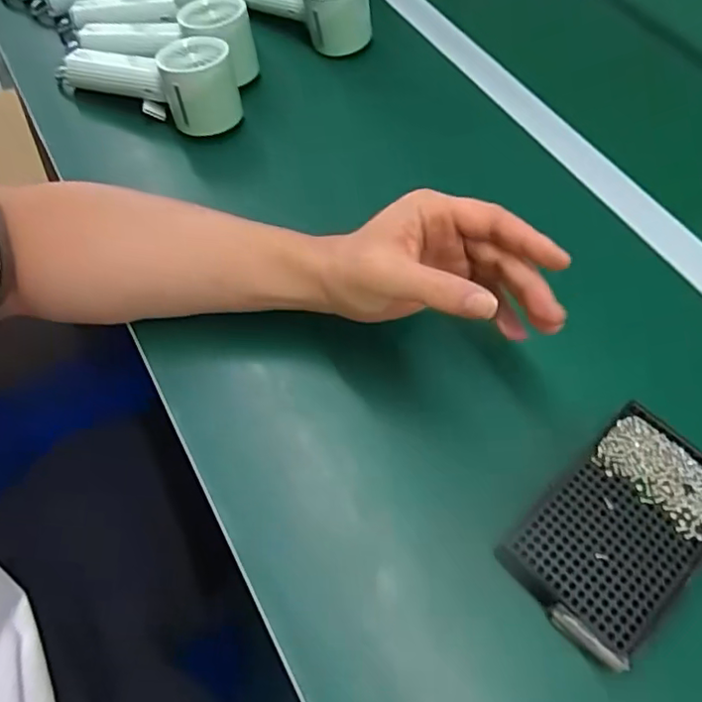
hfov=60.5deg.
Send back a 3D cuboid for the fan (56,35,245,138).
[{"bbox_3d":[-0.188,-0.253,0.545,0.190,0.058,0.064,19,61,11],"label":"fan"}]

